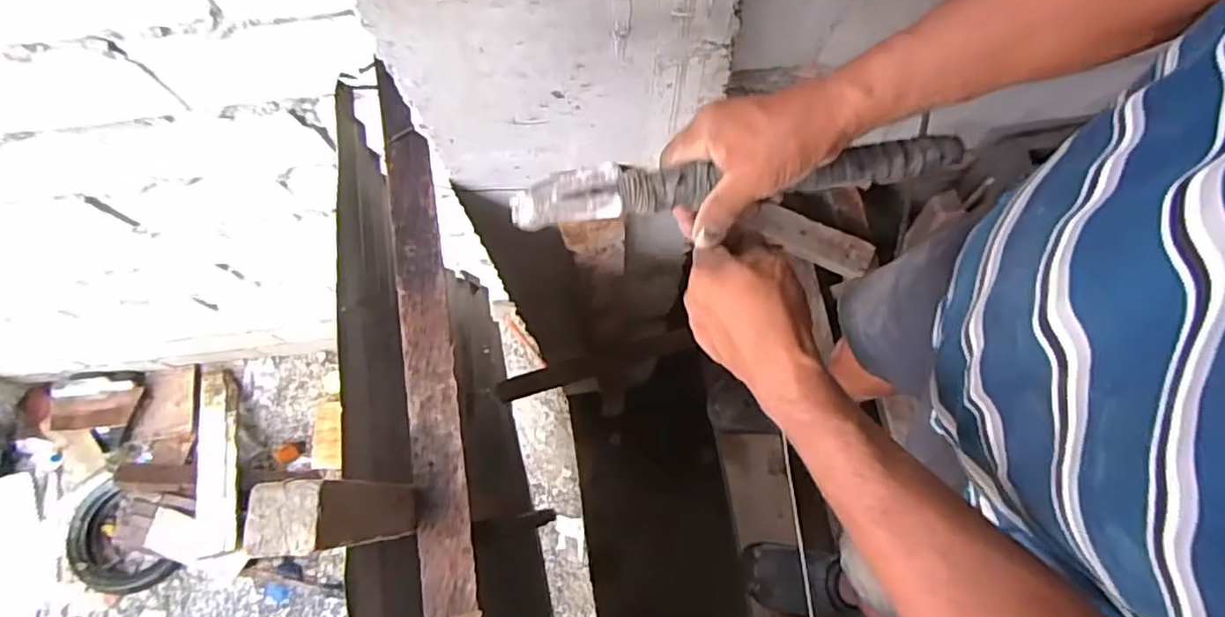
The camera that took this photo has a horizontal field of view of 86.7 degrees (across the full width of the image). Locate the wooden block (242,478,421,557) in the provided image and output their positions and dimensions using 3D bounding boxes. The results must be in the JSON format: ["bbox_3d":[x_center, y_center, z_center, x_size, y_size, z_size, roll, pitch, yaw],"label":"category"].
[{"bbox_3d":[-0.196,0.152,0.482,0.051,0.187,0.044,0,74,1],"label":"wooden block"}]

